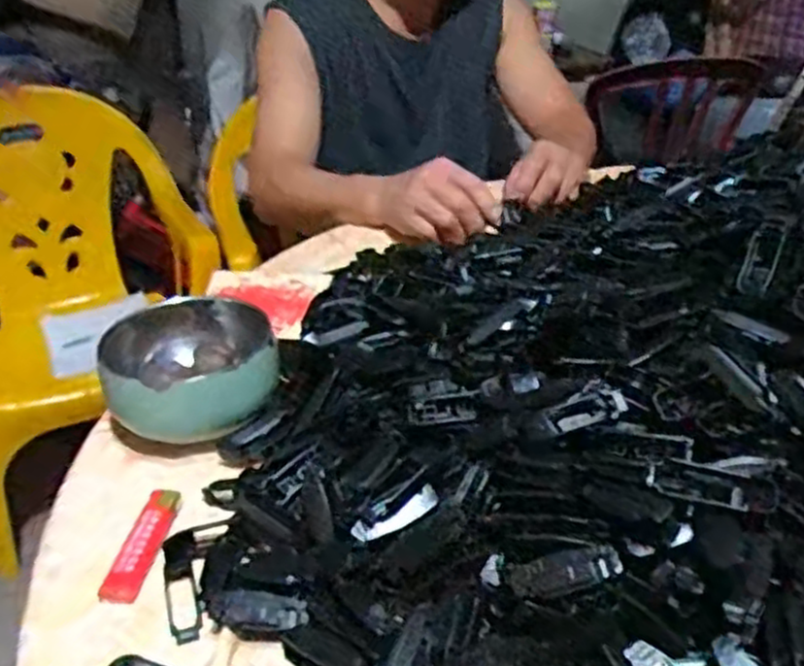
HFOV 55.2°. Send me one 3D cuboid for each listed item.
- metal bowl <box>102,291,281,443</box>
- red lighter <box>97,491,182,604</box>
[{"bbox_3d":[-0.147,0.026,0.539,0.113,0.058,0.117,-2,30,1],"label":"metal bowl"},{"bbox_3d":[-0.149,0.121,0.447,0.023,0.012,0.081,2,30,7],"label":"red lighter"}]

